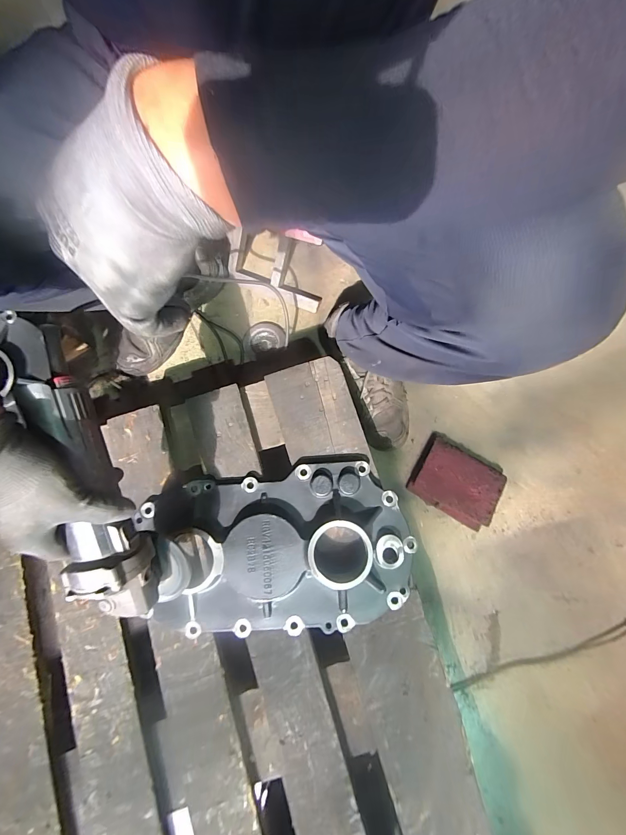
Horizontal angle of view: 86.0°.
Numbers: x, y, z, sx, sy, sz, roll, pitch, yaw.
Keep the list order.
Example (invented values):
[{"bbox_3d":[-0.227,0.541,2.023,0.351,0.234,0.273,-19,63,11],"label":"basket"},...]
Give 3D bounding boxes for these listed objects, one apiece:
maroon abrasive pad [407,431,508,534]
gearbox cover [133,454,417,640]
[{"bbox_3d":[0.272,0.118,0.634,0.152,0.032,0.130,30,81,7],"label":"maroon abrasive pad"},{"bbox_3d":[-0.058,0.190,0.473,0.388,0.044,0.229,-9,79,-1],"label":"gearbox cover"}]

